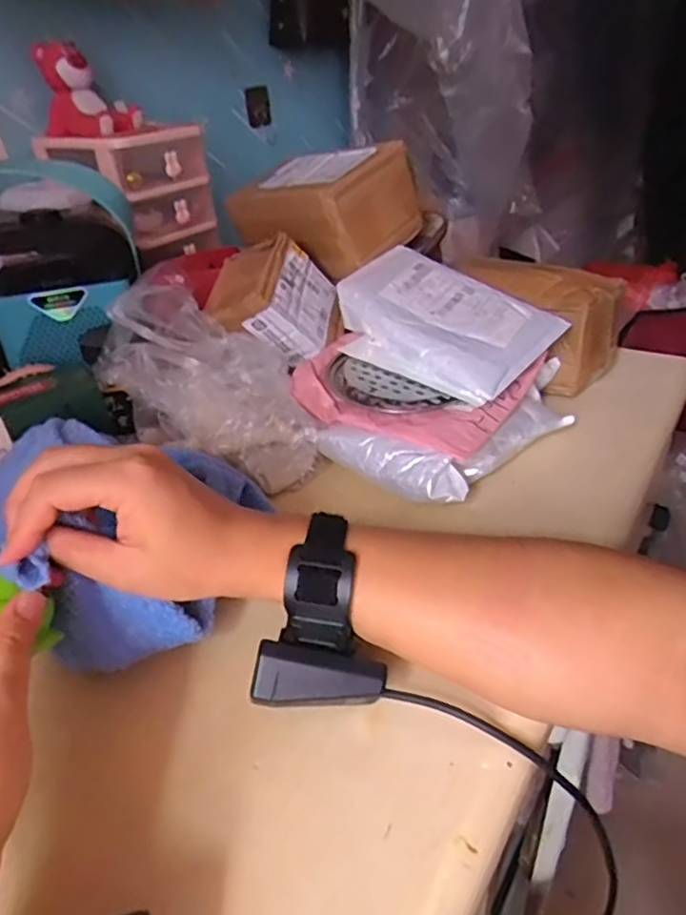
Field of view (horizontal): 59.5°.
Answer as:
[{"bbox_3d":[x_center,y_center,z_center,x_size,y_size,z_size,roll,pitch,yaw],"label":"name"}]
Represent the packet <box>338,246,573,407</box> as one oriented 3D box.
[{"bbox_3d":[0.092,-0.124,0.562,0.184,0.046,0.142,37,58,23],"label":"packet"}]

